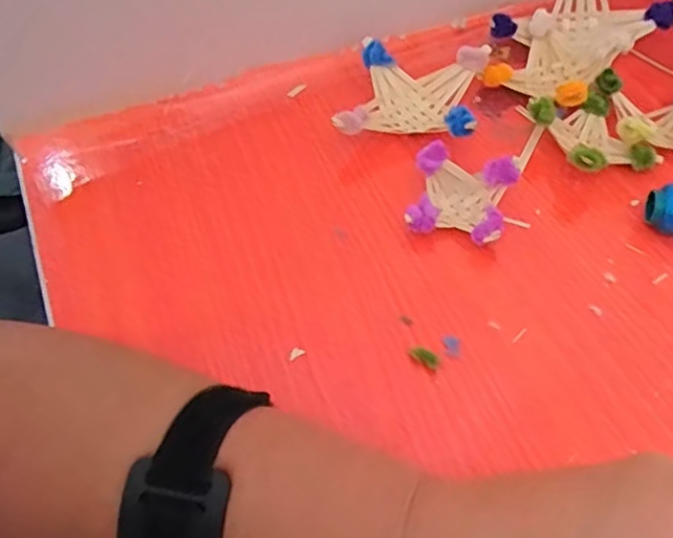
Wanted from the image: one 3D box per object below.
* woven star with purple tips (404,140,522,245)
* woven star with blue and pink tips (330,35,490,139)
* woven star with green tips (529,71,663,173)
[{"bbox_3d":[0.070,-0.039,0.356,0.054,0.032,0.050,16,57,17],"label":"woven star with purple tips"},{"bbox_3d":[0.052,-0.107,0.407,0.086,0.034,0.083,10,55,13],"label":"woven star with blue and pink tips"},{"bbox_3d":[0.157,-0.082,0.380,0.063,0.030,0.063,-21,54,-10],"label":"woven star with green tips"}]

